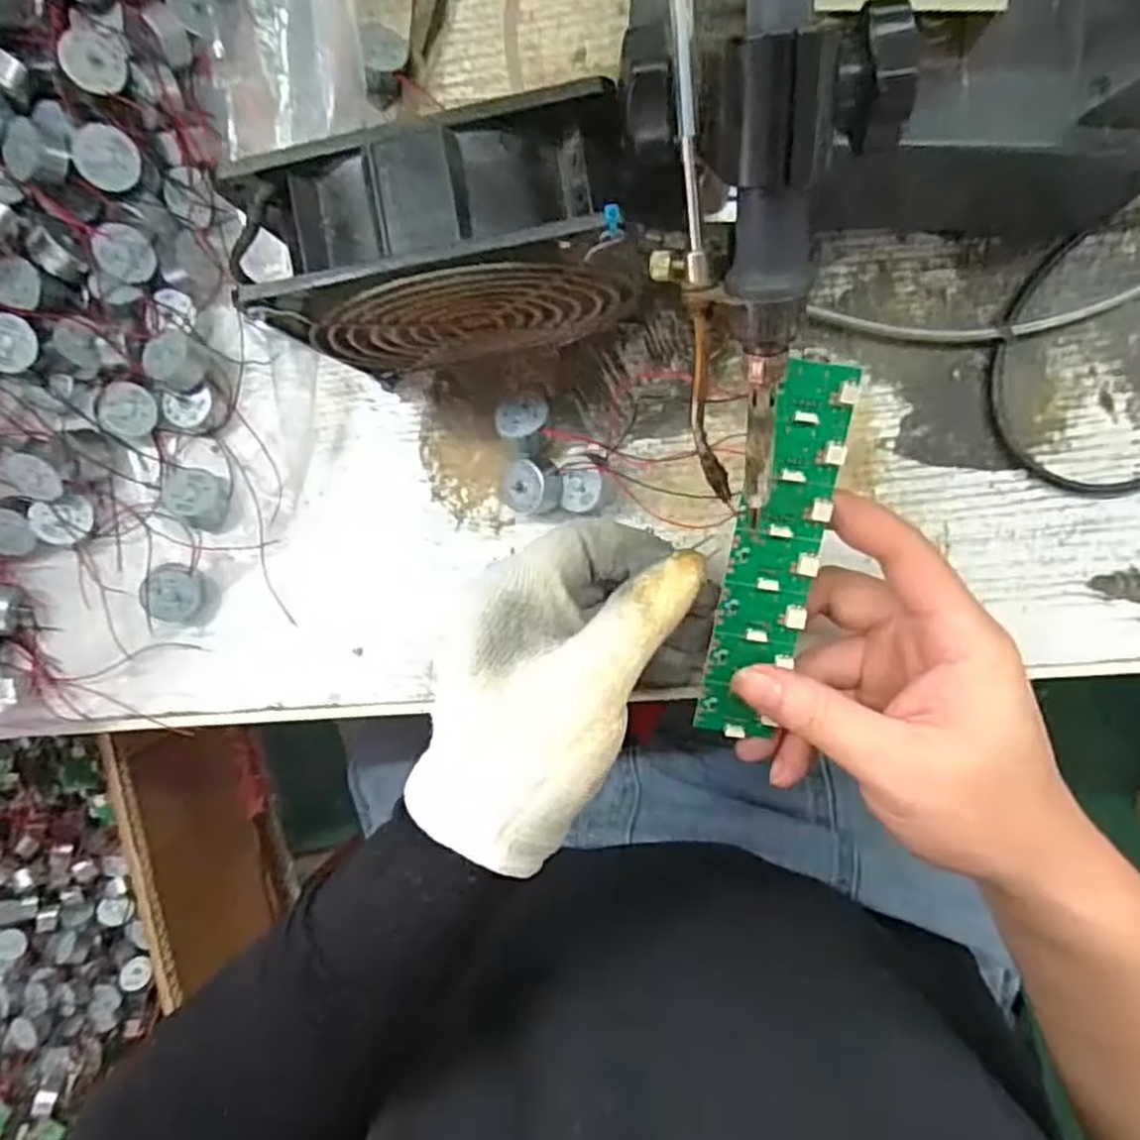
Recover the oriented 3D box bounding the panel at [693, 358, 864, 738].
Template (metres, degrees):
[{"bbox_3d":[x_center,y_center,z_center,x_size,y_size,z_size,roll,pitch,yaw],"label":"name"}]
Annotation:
[{"bbox_3d":[0.073,-0.003,0.266,0.030,0.005,0.136,14,107,5],"label":"panel"}]

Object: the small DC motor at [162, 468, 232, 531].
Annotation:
[{"bbox_3d":[-0.167,-0.032,0.336,0.025,0.015,0.025,0,94,6],"label":"small DC motor"}]

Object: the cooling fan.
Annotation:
[{"bbox_3d":[-0.035,-0.104,0.268,0.125,0.121,0.055,-6,93,6],"label":"cooling fan"}]

